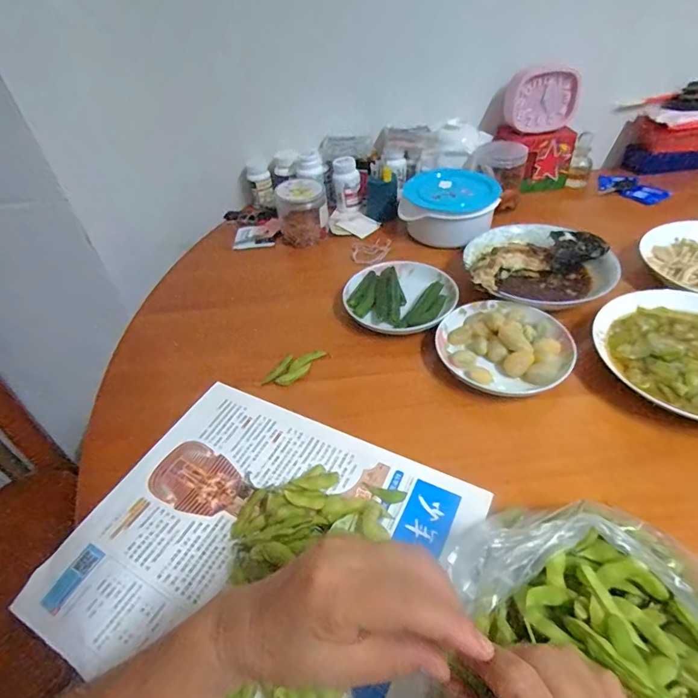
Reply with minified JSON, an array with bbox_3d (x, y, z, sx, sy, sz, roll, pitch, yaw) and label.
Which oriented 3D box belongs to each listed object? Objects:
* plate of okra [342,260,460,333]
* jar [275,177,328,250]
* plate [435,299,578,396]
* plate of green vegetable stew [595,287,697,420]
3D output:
[{"bbox_3d":[0.077,-0.079,0.624,0.152,0.030,0.153,-3,43,3],"label":"plate of okra"},{"bbox_3d":[-0.085,-0.240,0.766,0.079,0.086,0.080,-3,43,3],"label":"jar"},{"bbox_3d":[0.186,-0.013,0.520,0.148,0.037,0.139,-3,43,3],"label":"plate"},{"bbox_3d":[0.387,0.005,0.484,0.199,0.028,0.184,-3,43,3],"label":"plate of green vegetable stew"}]

